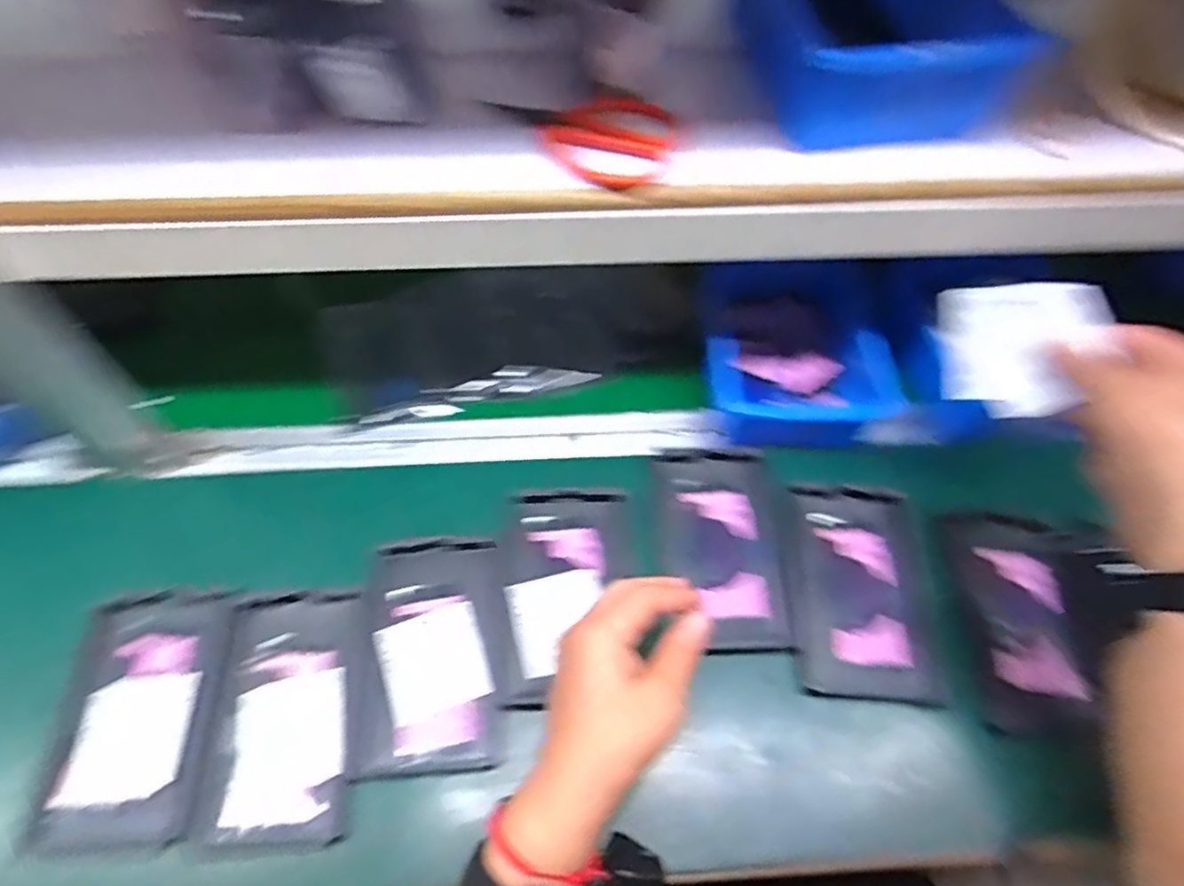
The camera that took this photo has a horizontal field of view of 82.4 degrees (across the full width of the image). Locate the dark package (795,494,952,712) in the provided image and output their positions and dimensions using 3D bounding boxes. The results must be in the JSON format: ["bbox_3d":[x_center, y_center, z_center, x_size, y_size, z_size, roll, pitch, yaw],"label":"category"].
[{"bbox_3d":[0.200,0.107,0.495,0.099,0.011,0.155,4,57,2],"label":"dark package"}]

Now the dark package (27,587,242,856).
[{"bbox_3d":[-0.301,0.174,0.446,0.102,0.013,0.162,-5,57,-4],"label":"dark package"}]

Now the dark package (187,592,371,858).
[{"bbox_3d":[-0.201,0.178,0.450,0.096,0.007,0.157,-4,57,-4],"label":"dark package"}]

